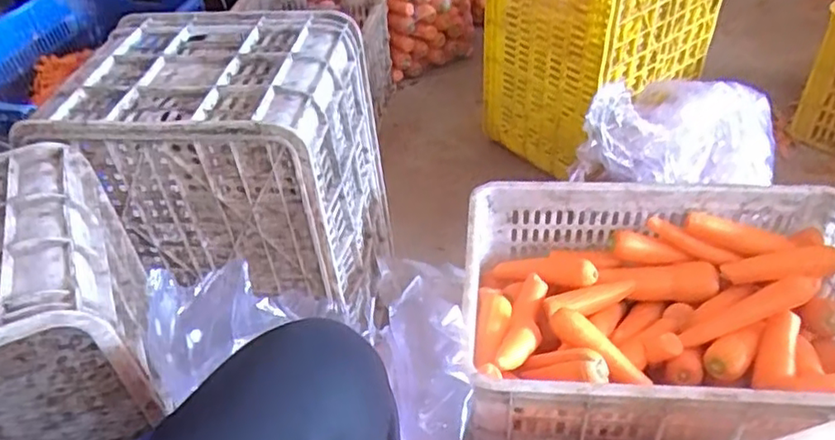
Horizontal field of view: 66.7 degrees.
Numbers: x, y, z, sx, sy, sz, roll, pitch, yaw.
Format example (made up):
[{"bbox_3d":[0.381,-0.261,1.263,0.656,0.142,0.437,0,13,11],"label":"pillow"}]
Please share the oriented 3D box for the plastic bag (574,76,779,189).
[{"bbox_3d":[0.464,-0.155,1.128,0.358,0.162,0.204,-4,42,2],"label":"plastic bag"}]

